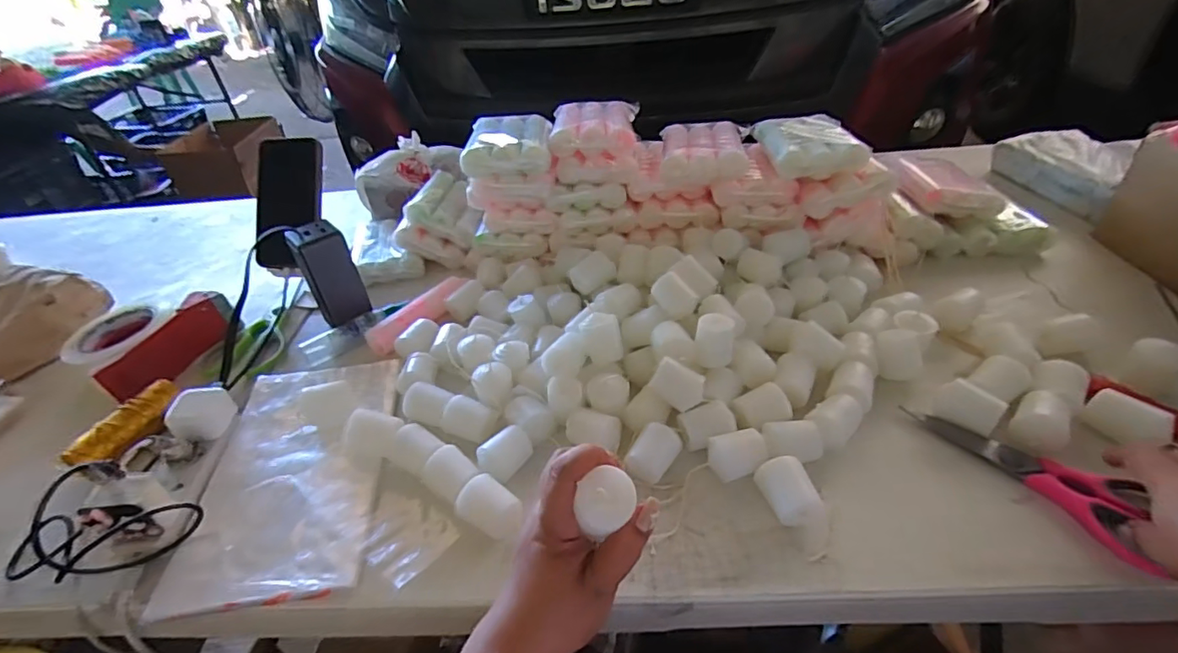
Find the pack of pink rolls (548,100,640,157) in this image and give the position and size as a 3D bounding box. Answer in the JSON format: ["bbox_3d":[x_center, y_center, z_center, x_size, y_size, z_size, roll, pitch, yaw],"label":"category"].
[{"bbox_3d":[0.009,-0.269,0.699,0.105,0.034,0.155,0,39,8],"label":"pack of pink rolls"}]

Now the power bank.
[{"bbox_3d":[-0.301,-0.061,0.629,0.056,0.108,0.043,-27,43,-23],"label":"power bank"}]

